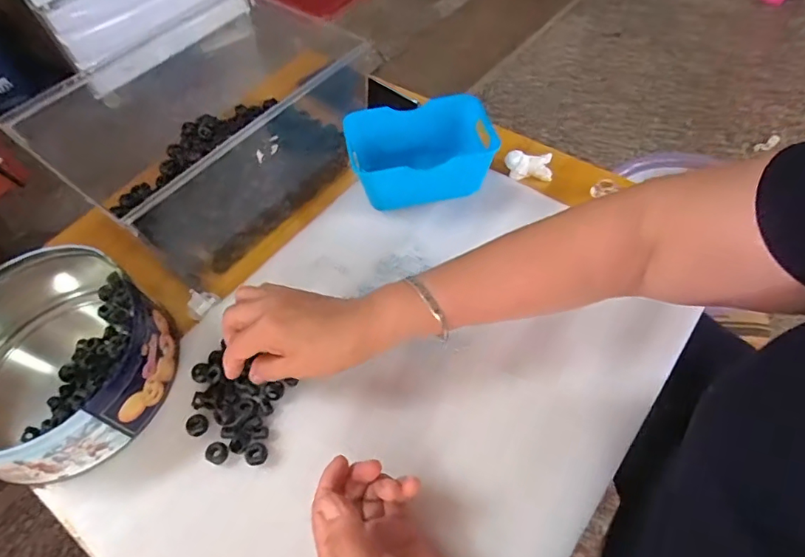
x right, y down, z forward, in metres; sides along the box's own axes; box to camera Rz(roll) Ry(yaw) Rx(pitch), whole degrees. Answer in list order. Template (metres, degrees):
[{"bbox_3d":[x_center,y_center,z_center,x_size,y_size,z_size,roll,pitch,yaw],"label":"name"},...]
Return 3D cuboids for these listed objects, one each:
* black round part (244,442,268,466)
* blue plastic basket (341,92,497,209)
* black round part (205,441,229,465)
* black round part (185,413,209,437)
[{"bbox_3d":[-0.119,0.144,0.404,0.016,0.010,0.018,27,62,20],"label":"black round part"},{"bbox_3d":[0.019,-0.132,0.536,0.147,0.069,0.099,-9,56,-2],"label":"blue plastic basket"},{"bbox_3d":[-0.151,0.142,0.404,0.017,0.006,0.016,-2,56,3],"label":"black round part"},{"bbox_3d":[-0.173,0.123,0.417,0.017,0.006,0.018,-2,56,3],"label":"black round part"}]

